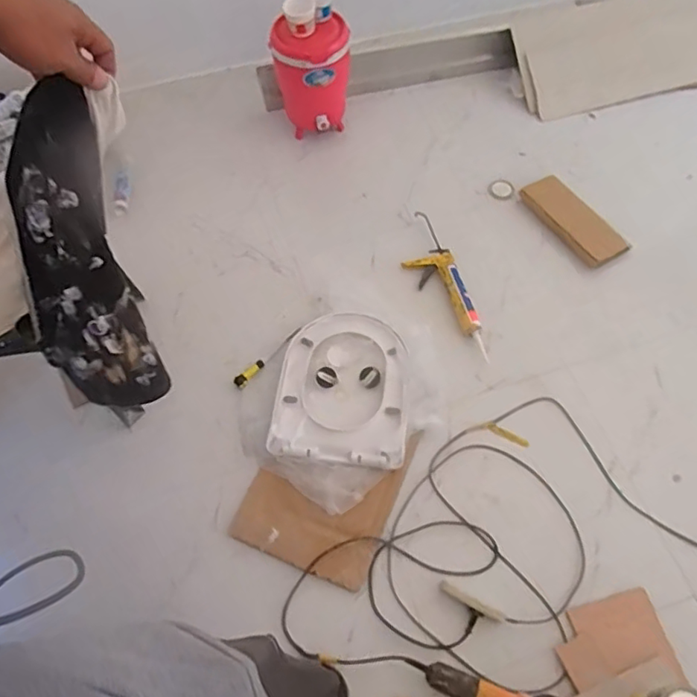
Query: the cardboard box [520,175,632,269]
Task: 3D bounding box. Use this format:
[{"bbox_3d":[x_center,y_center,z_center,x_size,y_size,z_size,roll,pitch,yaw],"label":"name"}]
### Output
[{"bbox_3d":[0.694,-0.400,1.782,0.141,0.032,0.356,-28,66,-16],"label":"cardboard box"}]

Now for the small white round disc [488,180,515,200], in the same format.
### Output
[{"bbox_3d":[0.488,-0.505,1.846,0.083,0.009,0.074,-13,63,-9],"label":"small white round disc"}]

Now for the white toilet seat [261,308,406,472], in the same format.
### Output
[{"bbox_3d":[-0.018,0.095,1.483,0.332,0.048,0.431,6,61,1],"label":"white toilet seat"}]

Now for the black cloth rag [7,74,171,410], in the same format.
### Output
[{"bbox_3d":[-0.289,-0.093,0.613,0.144,0.330,0.069,-4,27,-4],"label":"black cloth rag"}]

